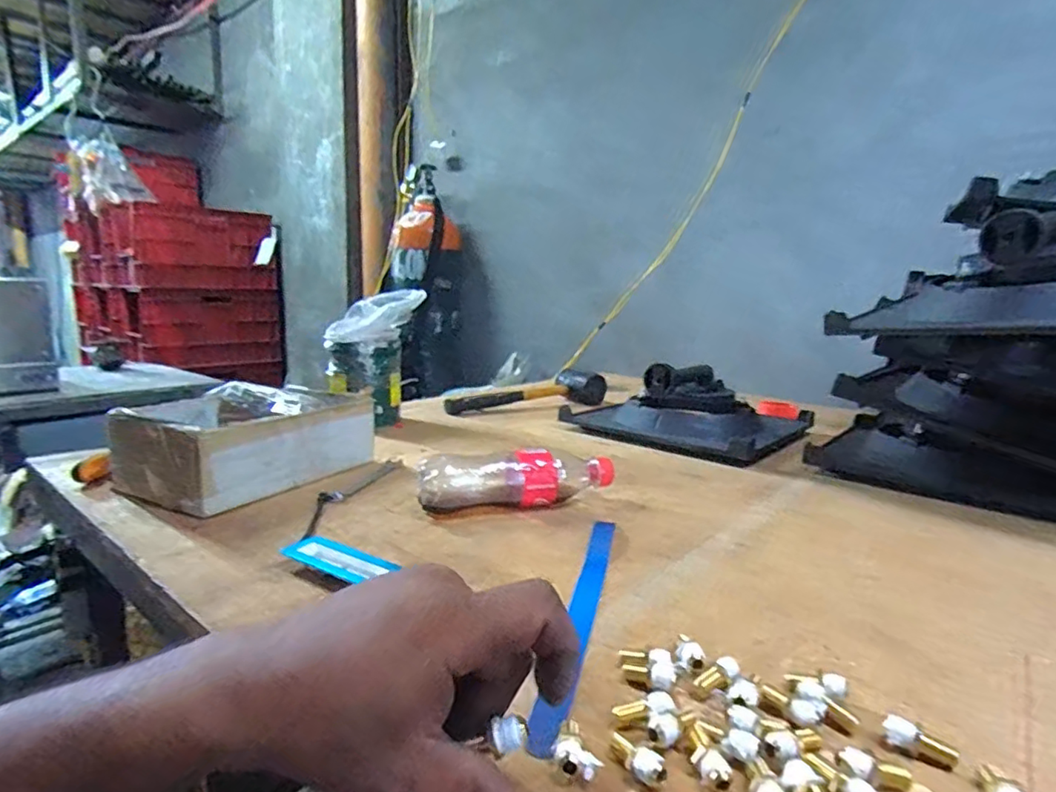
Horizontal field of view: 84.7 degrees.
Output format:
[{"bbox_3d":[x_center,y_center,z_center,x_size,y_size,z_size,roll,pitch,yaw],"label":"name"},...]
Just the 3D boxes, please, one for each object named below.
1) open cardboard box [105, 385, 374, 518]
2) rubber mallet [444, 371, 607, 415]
[{"bbox_3d":[-0.303,0.044,0.628,0.160,0.082,0.218,7,12,26],"label":"open cardboard box"},{"bbox_3d":[0.000,-0.007,1.051,0.309,0.050,0.098,-6,14,-35],"label":"rubber mallet"}]

